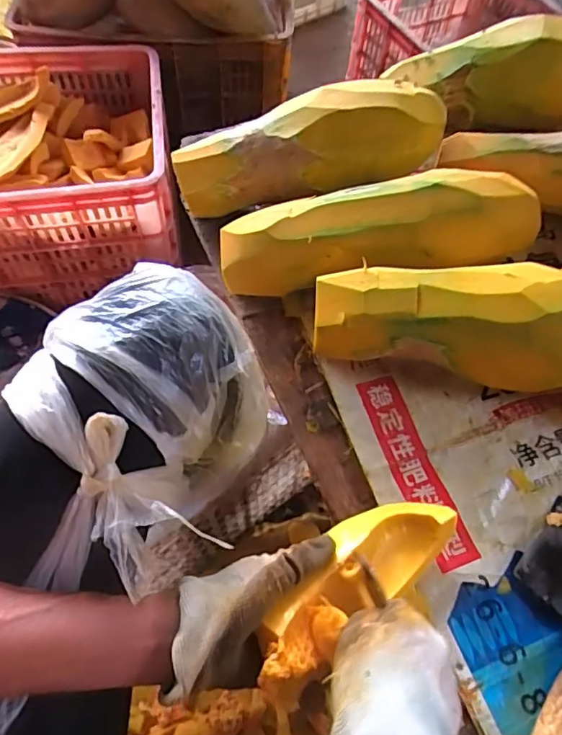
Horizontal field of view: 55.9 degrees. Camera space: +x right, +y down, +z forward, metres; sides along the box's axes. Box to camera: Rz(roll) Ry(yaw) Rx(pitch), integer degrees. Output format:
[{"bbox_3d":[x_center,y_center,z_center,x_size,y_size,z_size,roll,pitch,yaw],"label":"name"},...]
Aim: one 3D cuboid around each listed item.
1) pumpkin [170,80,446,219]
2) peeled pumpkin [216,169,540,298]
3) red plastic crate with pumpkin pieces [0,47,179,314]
[{"bbox_3d":[0.034,-0.225,0.554,0.292,0.073,0.090,-14,62,4],"label":"pumpkin"},{"bbox_3d":[0.104,-0.132,0.521,0.323,0.091,0.096,-5,61,-6],"label":"peeled pumpkin"},{"bbox_3d":[-0.453,-0.315,0.918,0.513,0.265,0.366,-7,61,-7],"label":"red plastic crate with pumpkin pieces"}]

